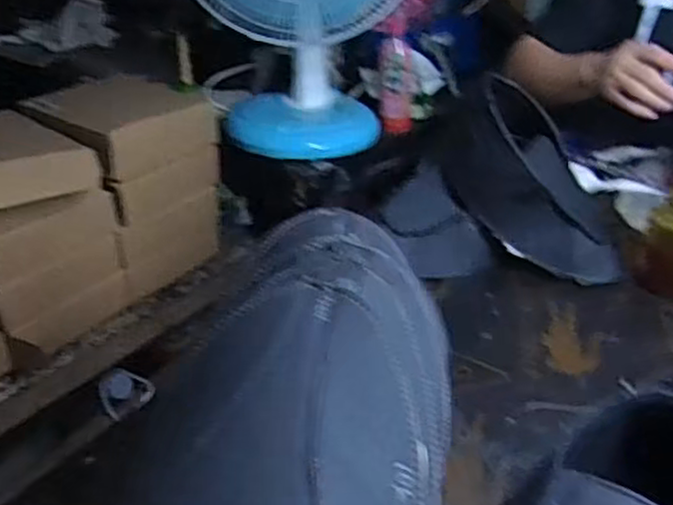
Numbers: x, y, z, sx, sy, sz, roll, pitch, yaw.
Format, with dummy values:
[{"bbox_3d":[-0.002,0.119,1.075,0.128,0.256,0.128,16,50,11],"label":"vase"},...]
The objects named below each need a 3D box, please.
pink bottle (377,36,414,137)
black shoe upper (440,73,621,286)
[{"bbox_3d":[0.112,-0.315,1.294,0.066,0.168,0.055,3,32,6],"label":"pink bottle"},{"bbox_3d":[0.218,-0.072,0.768,0.117,0.259,0.084,-37,2,-41],"label":"black shoe upper"}]

